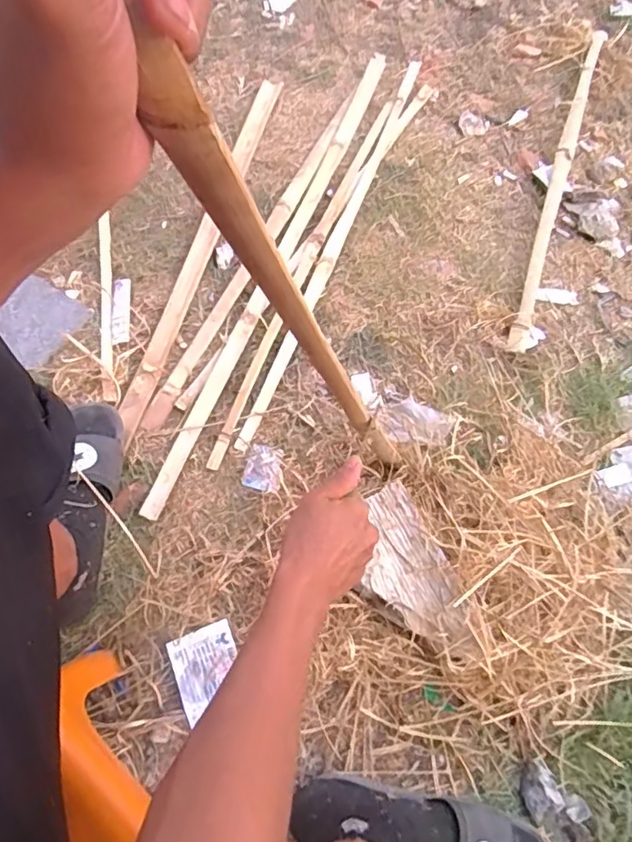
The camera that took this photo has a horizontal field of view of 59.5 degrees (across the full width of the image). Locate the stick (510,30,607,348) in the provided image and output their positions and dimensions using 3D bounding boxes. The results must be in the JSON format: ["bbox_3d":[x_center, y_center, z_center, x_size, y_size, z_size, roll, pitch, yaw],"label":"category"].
[{"bbox_3d":[0.429,-0.437,0.964,0.031,0.038,0.758,21,68,3],"label":"stick"}]

